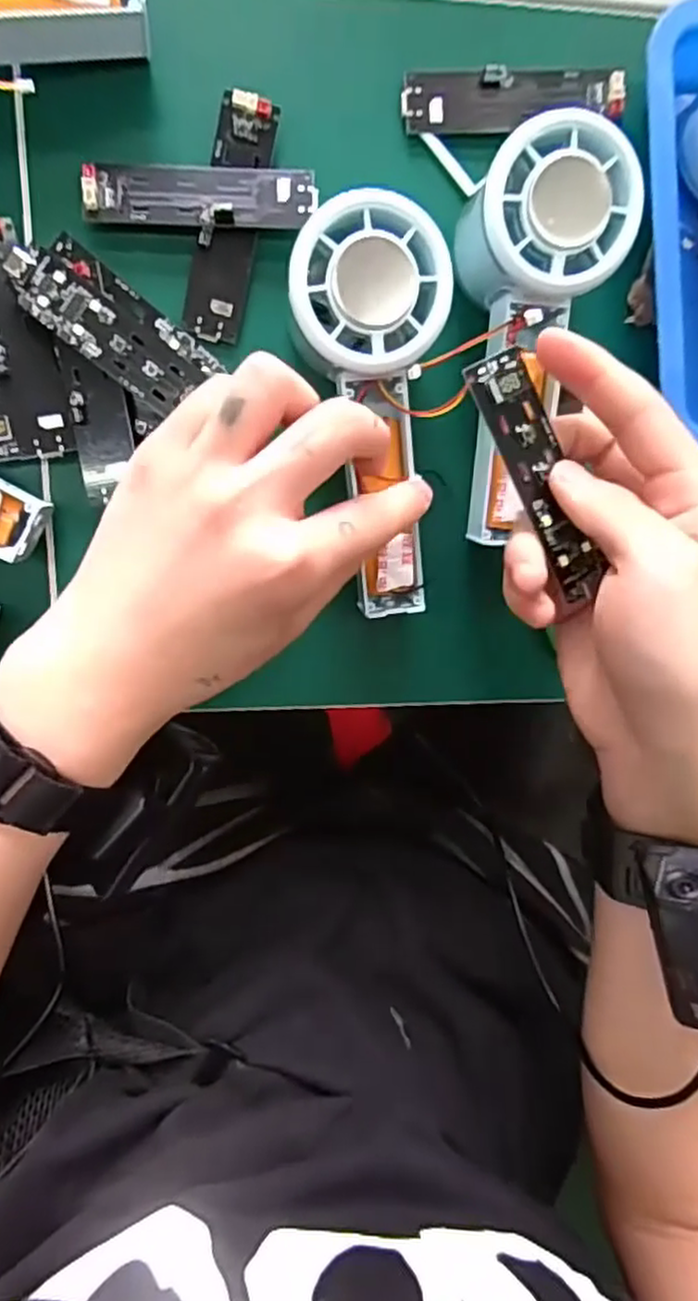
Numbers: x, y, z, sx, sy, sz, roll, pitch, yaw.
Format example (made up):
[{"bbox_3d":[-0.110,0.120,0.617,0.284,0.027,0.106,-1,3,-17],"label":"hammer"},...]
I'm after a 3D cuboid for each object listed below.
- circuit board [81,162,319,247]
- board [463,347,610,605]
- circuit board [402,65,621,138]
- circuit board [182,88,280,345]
[{"bbox_3d":[-0.059,-0.182,0.277,0.091,0.008,0.026,-3,98,-6],"label":"circuit board"},{"bbox_3d":[0.069,-0.063,0.244,0.023,0.010,0.086,-25,100,-3],"label":"board"},{"bbox_3d":[0.069,-0.231,0.286,0.091,0.009,0.027,-4,98,-6],"label":"circuit board"},{"bbox_3d":[-0.049,-0.176,0.280,0.024,0.010,0.091,12,96,-8],"label":"circuit board"}]

